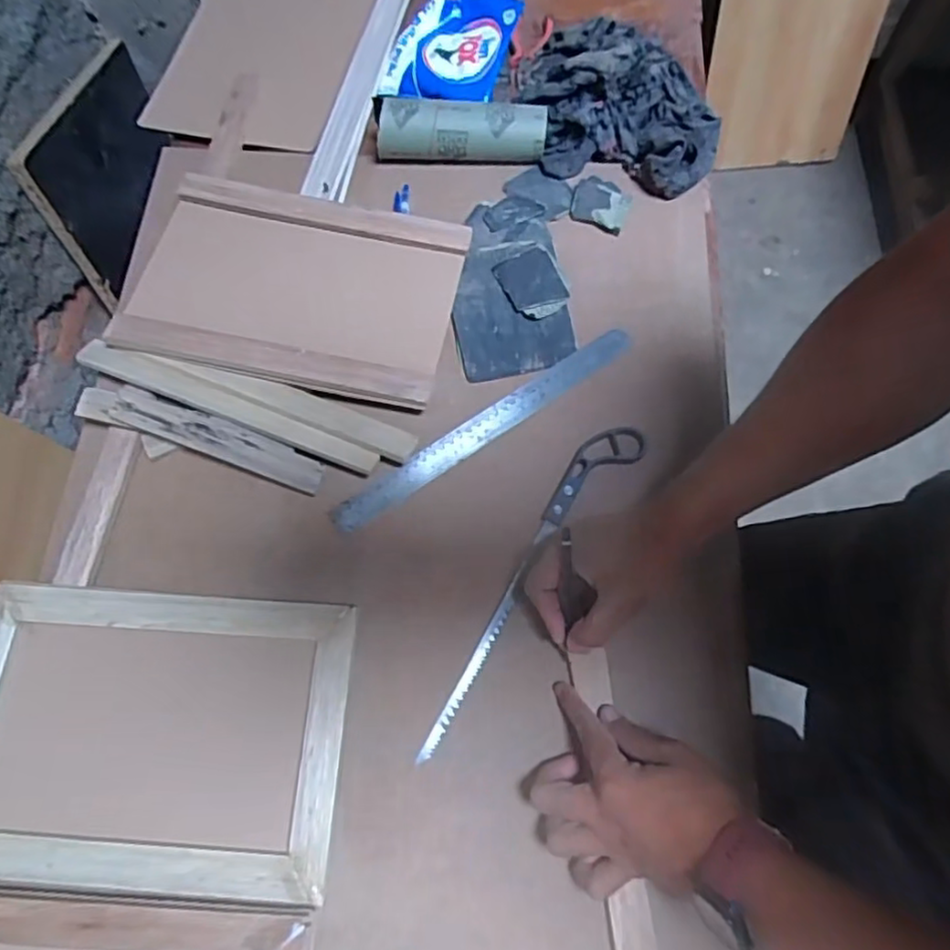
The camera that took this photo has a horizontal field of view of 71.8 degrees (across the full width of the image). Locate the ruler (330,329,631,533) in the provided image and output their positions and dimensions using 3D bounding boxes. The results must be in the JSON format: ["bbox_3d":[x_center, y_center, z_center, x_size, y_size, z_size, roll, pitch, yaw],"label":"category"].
[{"bbox_3d":[0.010,-0.047,0.603,0.320,0.007,0.028,-33,75,-11],"label":"ruler"}]

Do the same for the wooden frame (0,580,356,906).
[{"bbox_3d":[-0.253,0.197,0.506,0.298,0.027,0.206,3,69,1],"label":"wooden frame"}]

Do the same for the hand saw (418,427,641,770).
[{"bbox_3d":[0.043,0.085,0.555,0.046,0.023,0.327,33,73,11],"label":"hand saw"}]

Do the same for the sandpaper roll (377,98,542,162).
[{"bbox_3d":[-0.015,-0.363,0.684,0.171,0.043,0.038,1,69,0],"label":"sandpaper roll"}]

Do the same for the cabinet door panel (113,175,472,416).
[{"bbox_3d":[-0.170,-0.182,0.631,0.289,0.027,0.203,11,70,4],"label":"cabinet door panel"}]

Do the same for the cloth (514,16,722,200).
[{"bbox_3d":[0.161,-0.400,0.710,0.198,0.040,0.236,-11,70,-4],"label":"cloth"}]

